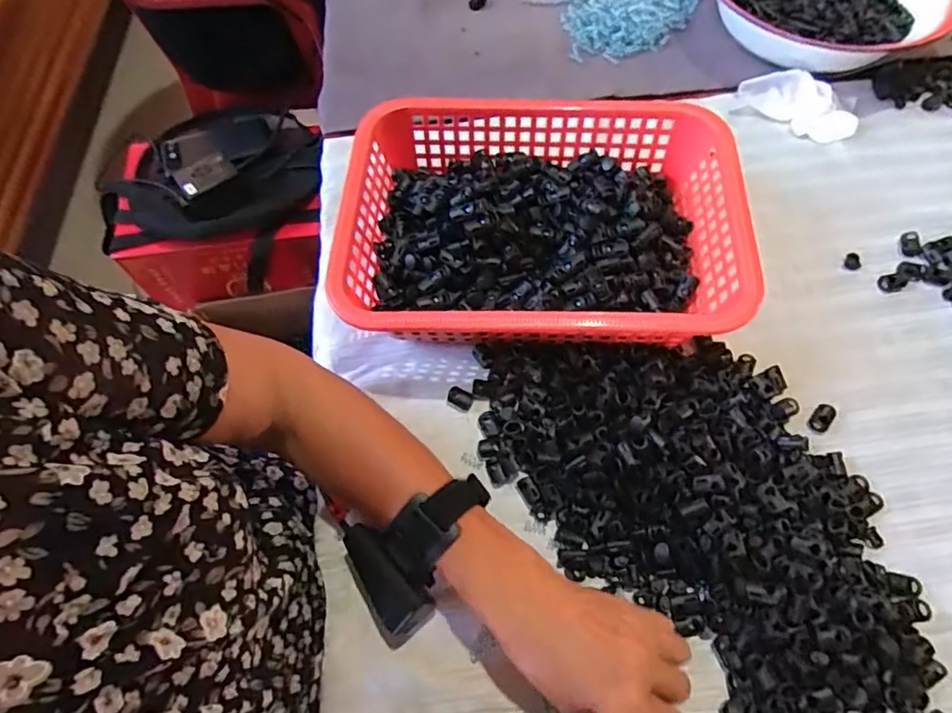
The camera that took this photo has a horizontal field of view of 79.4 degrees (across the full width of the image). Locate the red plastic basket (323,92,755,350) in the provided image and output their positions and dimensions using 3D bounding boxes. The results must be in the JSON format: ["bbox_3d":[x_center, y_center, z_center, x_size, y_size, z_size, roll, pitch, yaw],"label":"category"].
[{"bbox_3d":[0.051,-0.101,0.461,0.299,0.078,0.217,1,65,4],"label":"red plastic basket"}]

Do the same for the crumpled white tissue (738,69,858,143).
[{"bbox_3d":[0.314,-0.245,0.557,0.106,0.034,0.041,36,72,18],"label":"crumpled white tissue"}]

